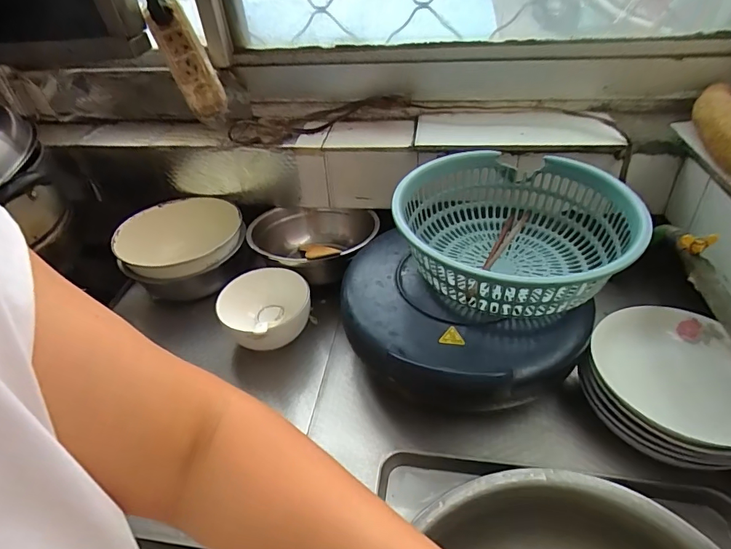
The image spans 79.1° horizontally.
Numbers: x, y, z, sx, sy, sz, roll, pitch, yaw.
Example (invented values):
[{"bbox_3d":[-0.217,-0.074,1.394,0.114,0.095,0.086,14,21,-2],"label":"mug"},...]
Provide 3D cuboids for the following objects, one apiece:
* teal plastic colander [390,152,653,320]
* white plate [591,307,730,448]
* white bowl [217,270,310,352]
[{"bbox_3d":[0.174,-0.058,0.561,0.267,0.108,0.308,-5,40,0],"label":"teal plastic colander"},{"bbox_3d":[0.359,0.111,0.504,0.170,0.031,0.177,-3,40,2],"label":"white plate"},{"bbox_3d":[-0.139,0.061,0.641,0.124,0.079,0.121,-3,40,2],"label":"white bowl"}]

